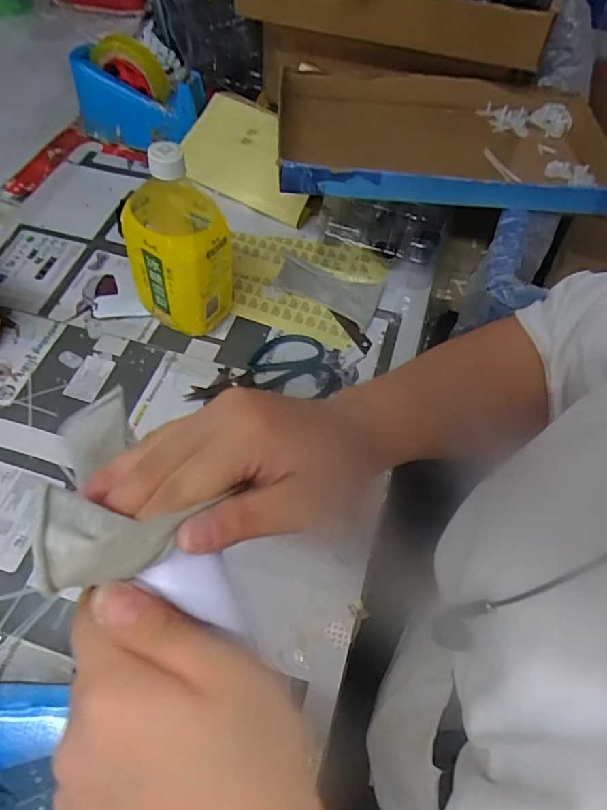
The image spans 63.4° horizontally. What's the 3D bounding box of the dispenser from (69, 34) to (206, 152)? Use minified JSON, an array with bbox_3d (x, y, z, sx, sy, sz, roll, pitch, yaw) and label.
[{"bbox_3d":[-0.238,-0.441,0.704,0.187,0.130,0.056,15,60,9],"label":"dispenser"}]

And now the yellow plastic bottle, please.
[{"bbox_3d":[-0.130,-0.160,0.502,0.102,0.198,0.103,-19,61,-11],"label":"yellow plastic bottle"}]

